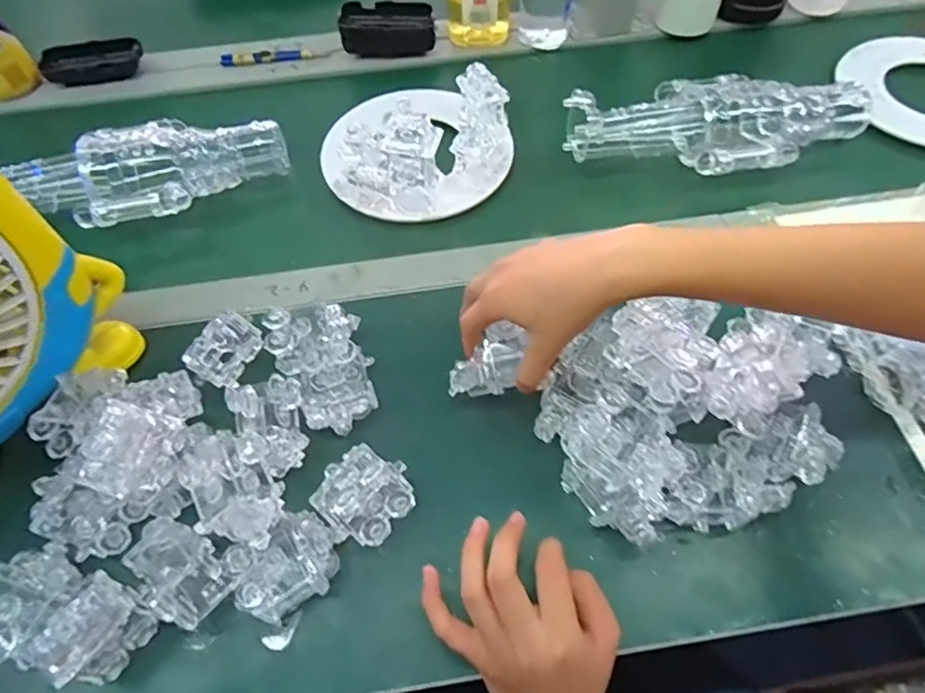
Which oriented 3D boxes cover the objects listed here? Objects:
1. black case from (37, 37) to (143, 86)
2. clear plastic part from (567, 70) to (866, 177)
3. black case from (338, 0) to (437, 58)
[{"bbox_3d":[-0.433,-0.334,0.687,0.110,0.023,0.048,-11,59,-5],"label":"black case"},{"bbox_3d":[0.249,-0.219,0.572,0.294,0.065,0.118,-7,58,-3],"label":"clear plastic part"},{"bbox_3d":[-0.088,-0.373,0.693,0.108,0.040,0.056,-6,58,-2],"label":"black case"}]

